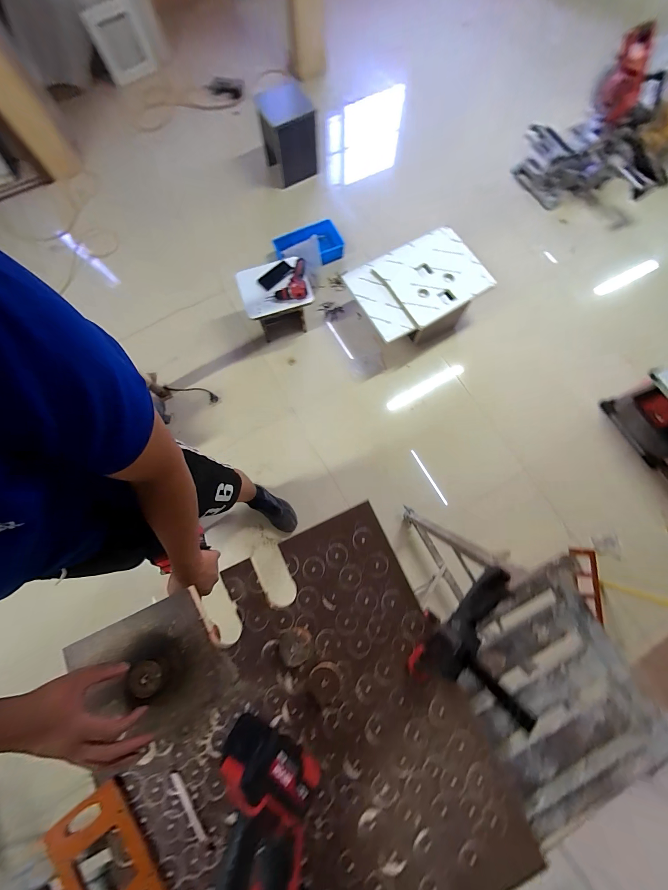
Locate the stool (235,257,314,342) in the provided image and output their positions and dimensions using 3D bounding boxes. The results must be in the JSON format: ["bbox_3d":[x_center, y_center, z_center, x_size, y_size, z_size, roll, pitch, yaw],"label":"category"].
[{"bbox_3d":[-0.265,-0.690,1.529,0.311,0.287,0.258,-17,78,-2],"label":"stool"}]

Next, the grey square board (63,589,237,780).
[{"bbox_3d":[-0.274,0.346,0.474,0.195,0.042,0.197,-33,79,-6],"label":"grey square board"}]

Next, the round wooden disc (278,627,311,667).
[{"bbox_3d":[-0.059,0.309,0.479,0.048,0.018,0.049,0,78,1],"label":"round wooden disc"}]

